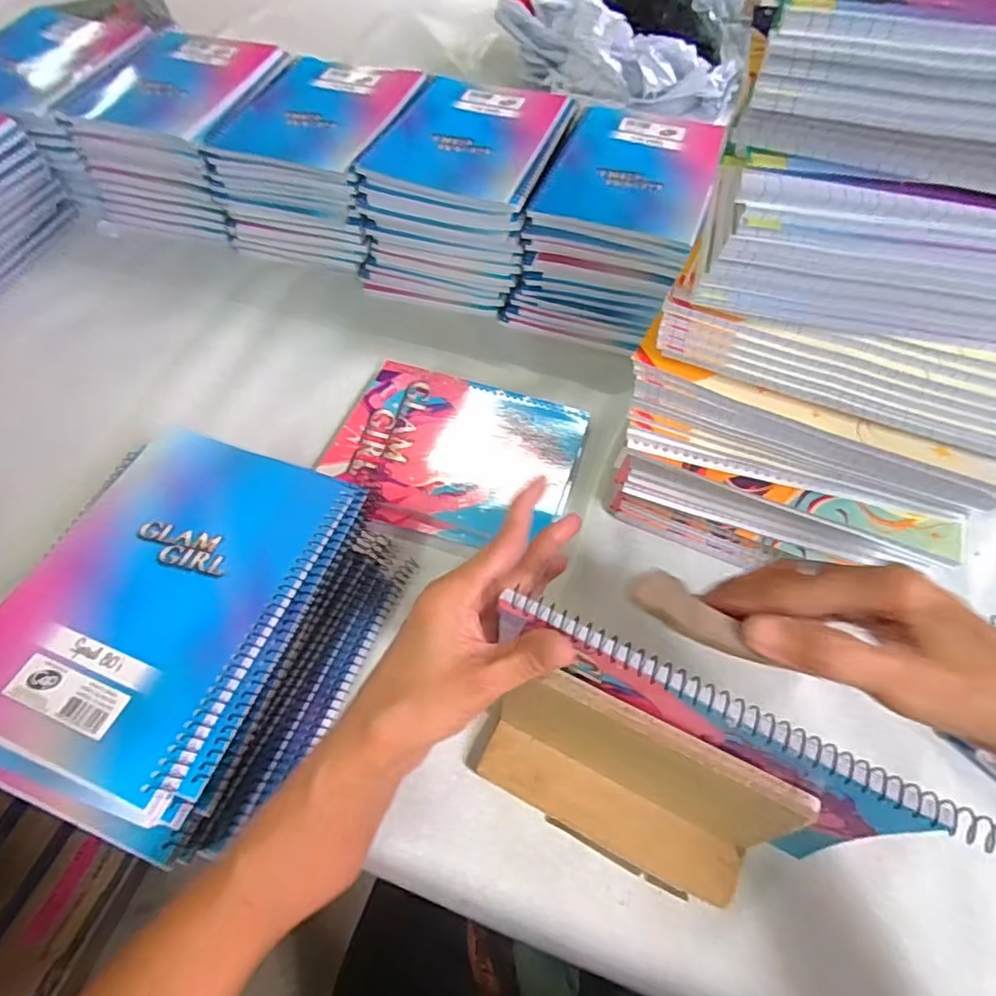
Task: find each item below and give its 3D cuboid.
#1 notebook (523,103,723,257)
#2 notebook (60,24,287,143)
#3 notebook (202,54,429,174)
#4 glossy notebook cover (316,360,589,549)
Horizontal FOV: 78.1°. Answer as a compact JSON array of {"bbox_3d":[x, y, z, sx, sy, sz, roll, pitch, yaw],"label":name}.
[{"bbox_3d":[0.124,-0.301,0.567,0.144,0.018,0.202,17,58,11],"label":"notebook"},{"bbox_3d":[-0.334,-0.443,0.646,0.160,0.012,0.187,16,58,10],"label":"notebook"},{"bbox_3d":[-0.176,-0.393,0.615,0.153,0.008,0.193,18,59,11],"label":"notebook"},{"bbox_3d":[-0.036,-0.039,0.520,0.198,0.012,0.158,15,58,9],"label":"glossy notebook cover"}]

